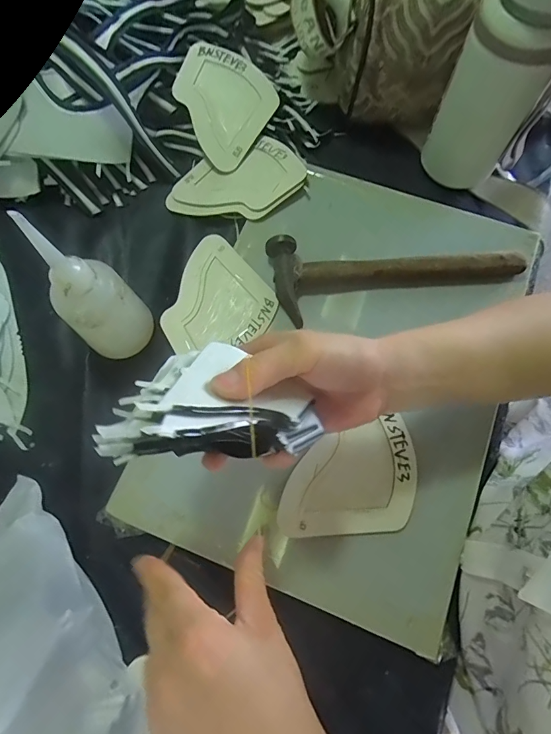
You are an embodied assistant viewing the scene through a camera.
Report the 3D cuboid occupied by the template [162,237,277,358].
[{"bbox_3d":[-0.064,-0.065,0.407,0.106,0.004,0.112,-39,76,-11],"label":"template"}]

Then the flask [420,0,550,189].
[{"bbox_3d":[0.210,-0.273,0.373,0.084,0.229,0.082,28,74,8],"label":"flask"}]

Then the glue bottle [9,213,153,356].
[{"bbox_3d":[-0.145,-0.054,0.341,0.060,0.155,0.063,-34,78,-11],"label":"glue bottle"}]

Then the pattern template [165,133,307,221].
[{"bbox_3d":[-0.042,-0.197,0.450,0.137,0.007,0.102,-36,68,-2],"label":"pattern template"}]

